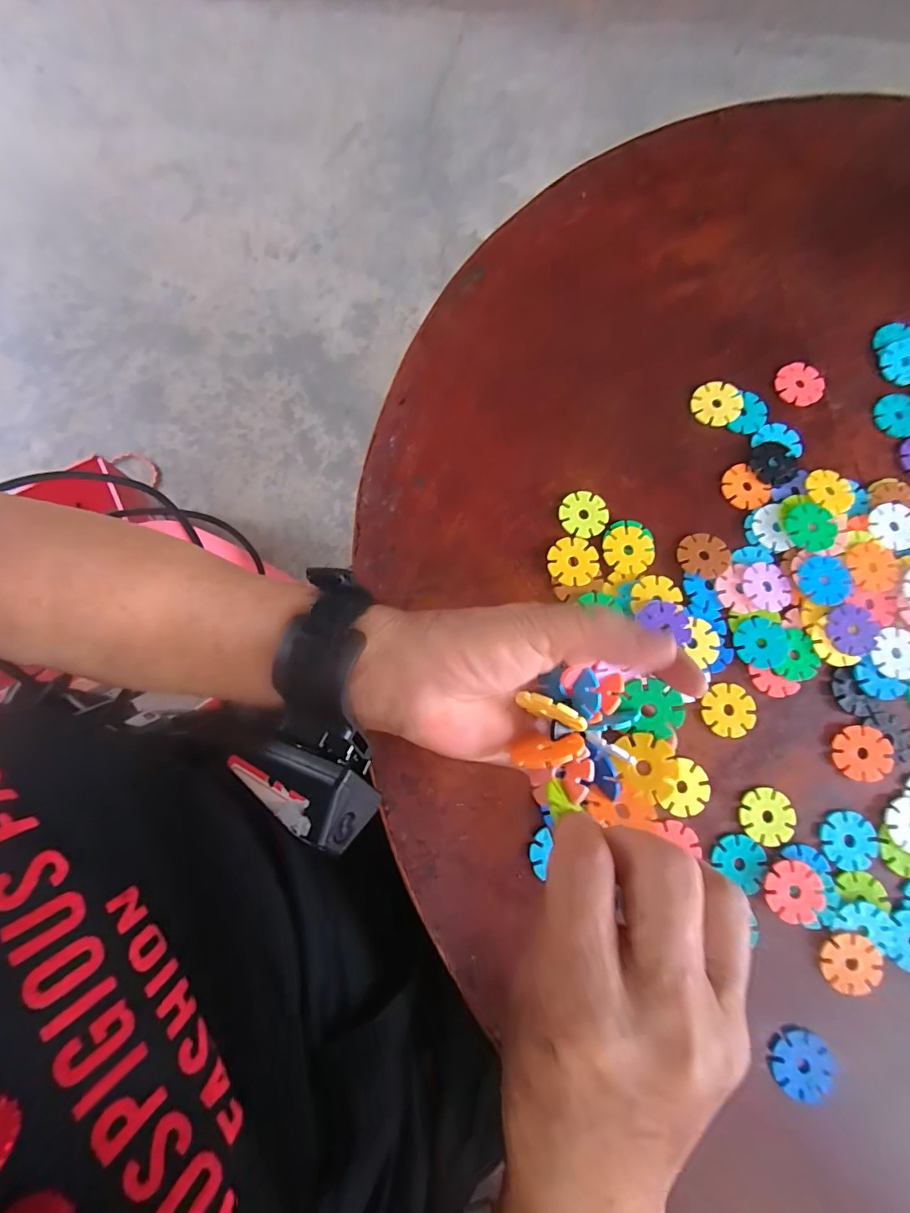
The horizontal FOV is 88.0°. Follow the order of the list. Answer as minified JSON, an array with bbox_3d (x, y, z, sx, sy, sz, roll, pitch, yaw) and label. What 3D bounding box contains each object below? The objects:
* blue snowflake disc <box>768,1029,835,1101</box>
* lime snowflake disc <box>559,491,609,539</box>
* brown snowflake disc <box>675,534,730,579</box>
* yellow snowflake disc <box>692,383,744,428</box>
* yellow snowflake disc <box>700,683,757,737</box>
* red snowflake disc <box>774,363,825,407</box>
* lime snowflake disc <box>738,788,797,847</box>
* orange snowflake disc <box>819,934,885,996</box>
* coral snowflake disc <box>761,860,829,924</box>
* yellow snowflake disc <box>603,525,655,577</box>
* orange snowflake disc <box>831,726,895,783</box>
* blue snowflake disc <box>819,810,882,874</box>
[{"bbox_3d":[0.183,0.242,0.247,0.031,0.006,0.029,0,79,-1],"label":"blue snowflake disc"},{"bbox_3d":[0.085,-0.060,0.309,0.031,0.004,0.030,0,79,-1],"label":"lime snowflake disc"},{"bbox_3d":[0.159,-0.033,0.301,0.032,0.004,0.030,0,79,-1],"label":"brown snowflake disc"},{"bbox_3d":[0.180,-0.139,0.324,0.031,0.005,0.030,0,79,-1],"label":"yellow snowflake disc"},{"bbox_3d":[0.166,0.063,0.285,0.029,0.004,0.030,0,79,-1],"label":"yellow snowflake disc"},{"bbox_3d":[0.245,-0.158,0.334,0.032,0.004,0.029,17,79,3],"label":"red snowflake disc"},{"bbox_3d":[0.182,0.122,0.273,0.031,0.004,0.029,0,79,-1],"label":"lime snowflake disc"},{"bbox_3d":[0.216,0.195,0.257,0.031,0.004,0.029,0,79,-1],"label":"orange snowflake disc"},{"bbox_3d":[0.188,0.158,0.261,0.032,0.004,0.030,0,77,1],"label":"coral snowflake disc"},{"bbox_3d":[0.112,-0.036,0.303,0.030,0.004,0.031,0,79,-1],"label":"yellow snowflake disc"},{"bbox_3d":[0.242,0.087,0.280,0.032,0.004,0.030,-1,83,6],"label":"orange snowflake disc"},{"bbox_3d":[0.227,0.135,0.271,0.032,0.004,0.031,0,79,-1],"label":"blue snowflake disc"}]

